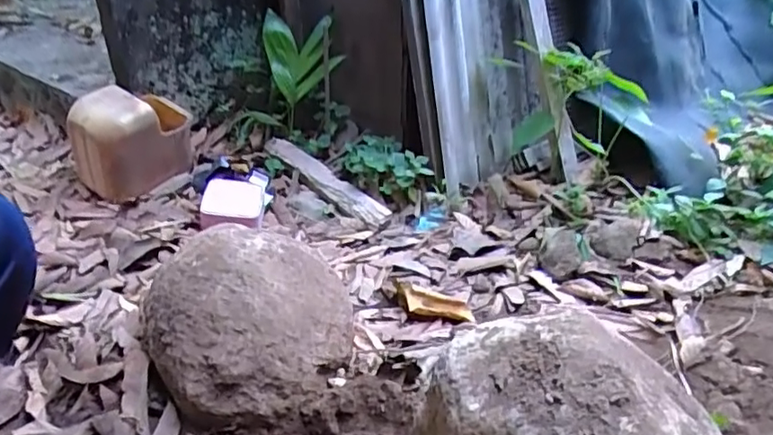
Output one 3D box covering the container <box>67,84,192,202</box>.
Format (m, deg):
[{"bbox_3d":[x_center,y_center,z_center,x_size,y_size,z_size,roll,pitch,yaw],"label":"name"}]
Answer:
[{"bbox_3d":[-0.518,-0.176,1.250,0.149,0.203,0.232,18,33,26],"label":"container"}]

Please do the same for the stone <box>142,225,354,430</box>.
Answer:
[{"bbox_3d":[-0.165,0.119,0.742,0.251,0.138,0.225,-9,31,-19],"label":"stone"}]

